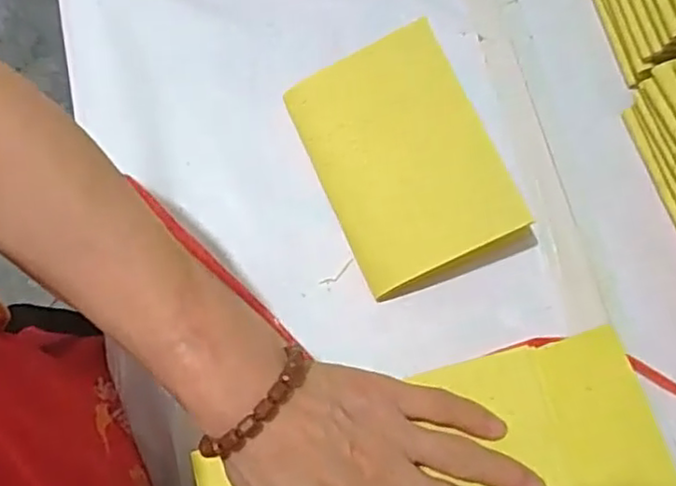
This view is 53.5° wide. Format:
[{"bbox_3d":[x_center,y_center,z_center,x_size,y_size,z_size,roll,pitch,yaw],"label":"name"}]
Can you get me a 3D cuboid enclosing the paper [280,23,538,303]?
[{"bbox_3d":[0.041,-0.057,0.447,0.101,0.052,0.153,-23,74,-8],"label":"paper"}]

